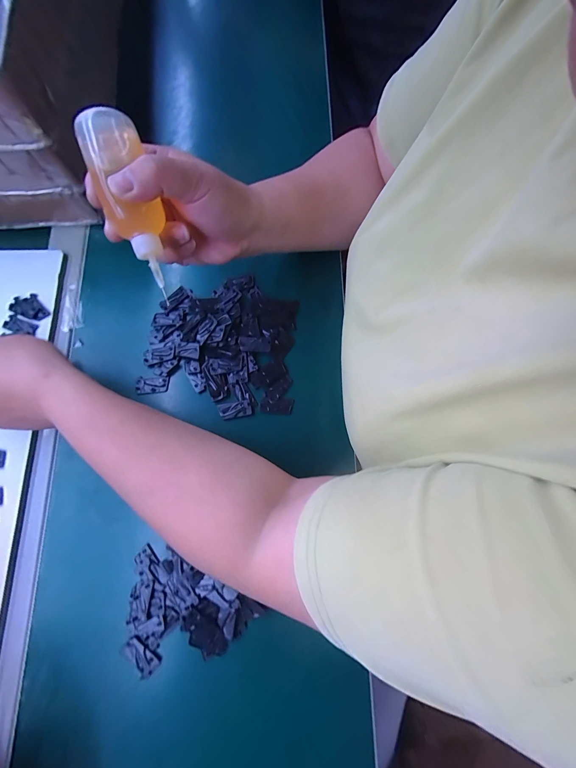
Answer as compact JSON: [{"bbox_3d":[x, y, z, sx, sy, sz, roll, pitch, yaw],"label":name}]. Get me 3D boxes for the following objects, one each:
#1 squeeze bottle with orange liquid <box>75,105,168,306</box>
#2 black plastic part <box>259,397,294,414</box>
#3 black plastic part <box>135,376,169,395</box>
[{"bbox_3d":[-0.110,-0.123,0.216,0.036,0.042,0.108,-16,97,-6],"label":"squeeze bottle with orange liquid"},{"bbox_3d":[-0.012,0.023,0.322,0.035,0.004,0.016,4,76,1],"label":"black plastic part"},{"bbox_3d":[-0.143,0.002,0.324,0.033,0.005,0.018,-5,76,-1],"label":"black plastic part"}]

